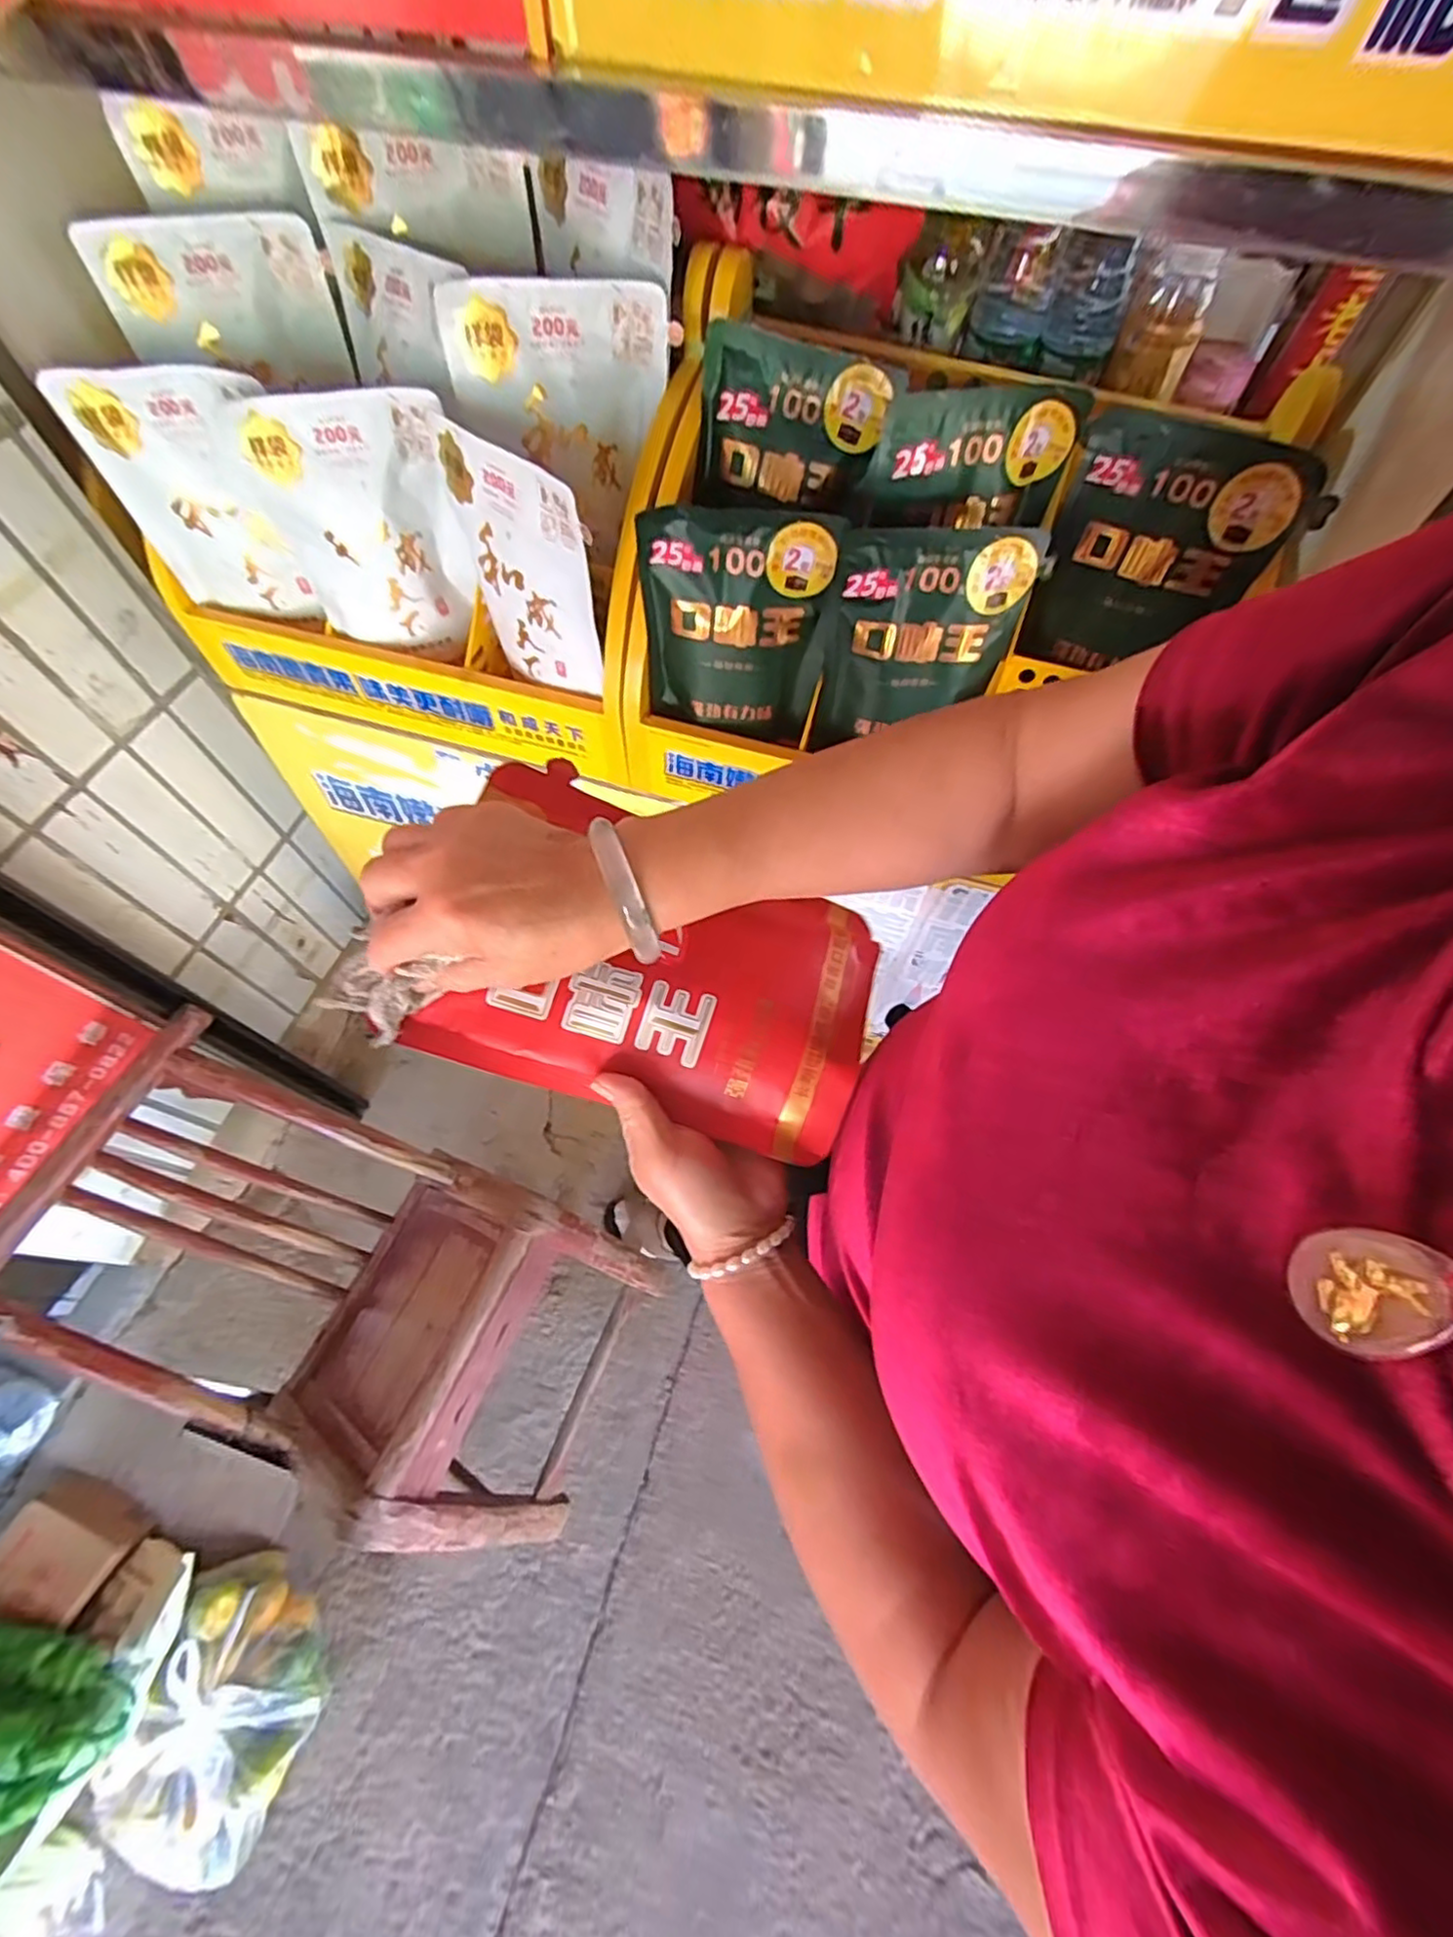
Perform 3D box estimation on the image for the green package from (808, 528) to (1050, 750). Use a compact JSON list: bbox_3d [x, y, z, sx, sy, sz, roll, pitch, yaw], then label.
[{"bbox_3d":[0.160,-0.266,0.552,0.152,0.164,0.027,-7,62,-3],"label":"green package"}]

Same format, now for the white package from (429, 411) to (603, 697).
[{"bbox_3d":[-0.169,-0.323,0.557,0.149,0.177,0.025,35,68,17],"label":"white package"}]

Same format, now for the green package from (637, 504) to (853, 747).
[{"bbox_3d":[0.009,-0.274,0.559,0.149,0.180,0.031,2,62,2],"label":"green package"}]

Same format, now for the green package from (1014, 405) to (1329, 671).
[{"bbox_3d":[0.330,-0.318,0.526,0.151,0.165,0.024,30,46,20],"label":"green package"}]

